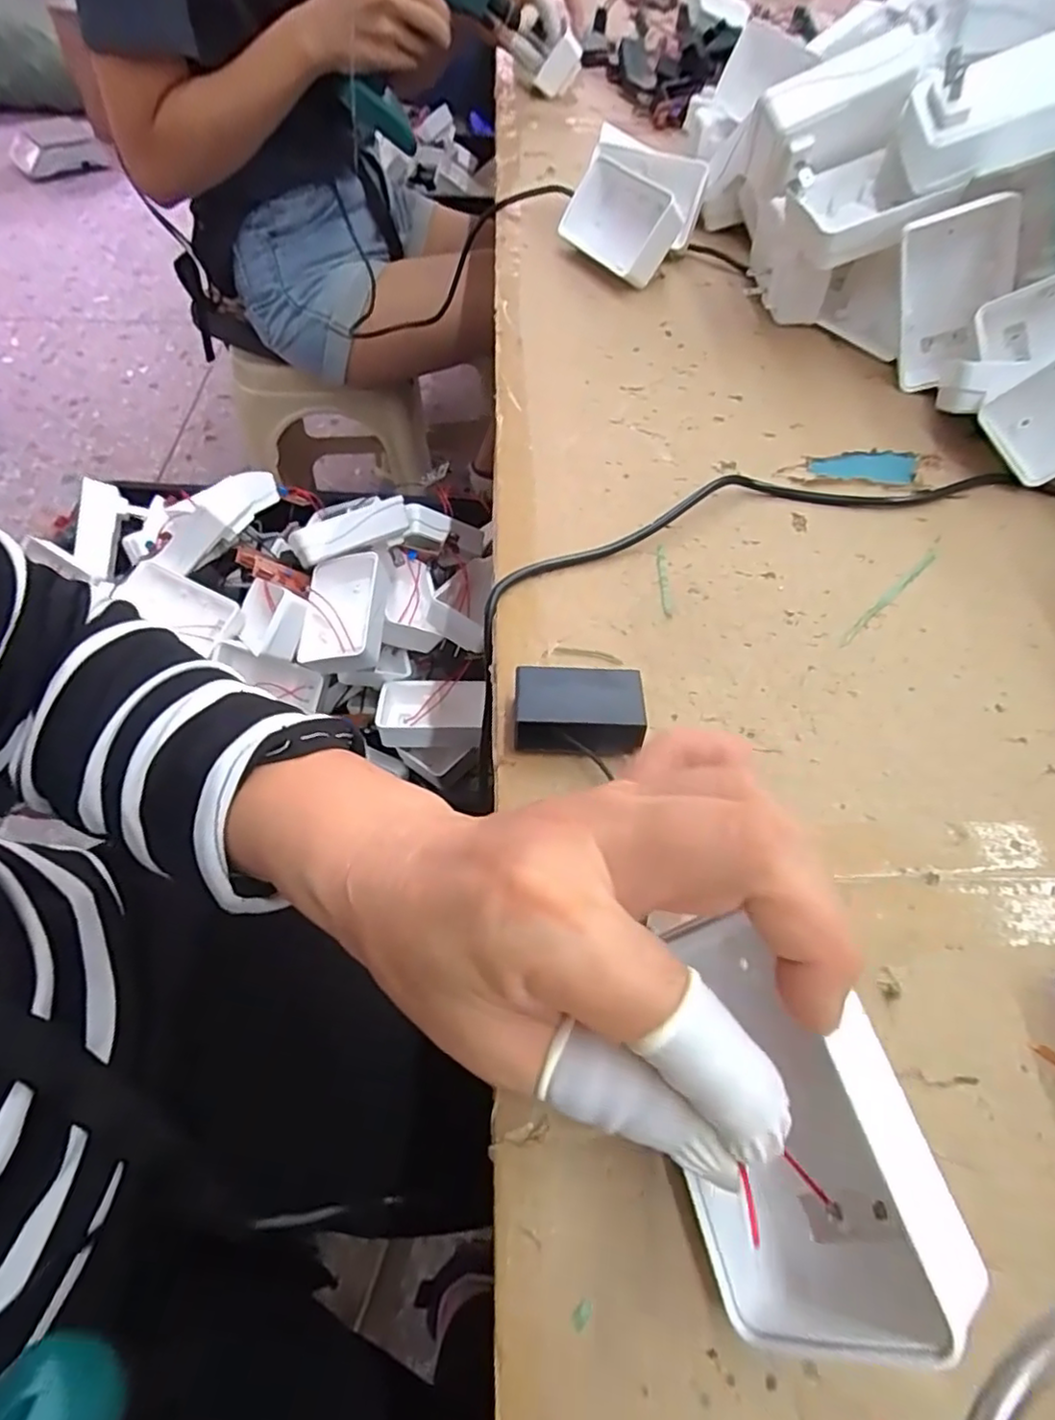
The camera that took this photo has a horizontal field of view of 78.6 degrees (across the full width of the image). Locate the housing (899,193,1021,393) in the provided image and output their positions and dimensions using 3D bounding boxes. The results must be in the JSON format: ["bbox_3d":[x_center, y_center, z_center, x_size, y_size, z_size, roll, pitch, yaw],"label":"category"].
[{"bbox_3d":[0.257,-0.245,0.387,0.057,0.095,0.017,-6,54,23],"label":"housing"}]

